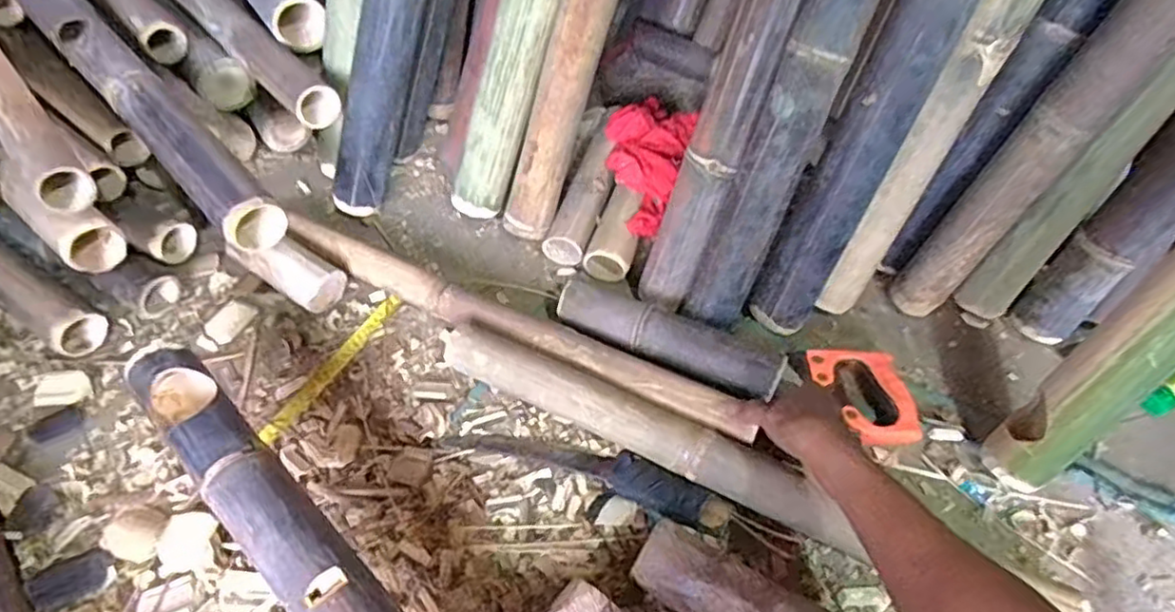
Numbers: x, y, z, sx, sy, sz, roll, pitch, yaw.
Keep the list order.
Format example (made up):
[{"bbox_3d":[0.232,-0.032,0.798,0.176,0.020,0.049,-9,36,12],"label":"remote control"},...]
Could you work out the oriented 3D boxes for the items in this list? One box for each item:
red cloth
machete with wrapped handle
[{"bbox_3d":[0.073,-0.198,0.913,0.123,0.063,0.218,17,53,9],"label":"red cloth"},{"bbox_3d":[-0.002,0.170,0.706,0.306,0.039,0.059,18,53,10],"label":"machete with wrapped handle"}]

